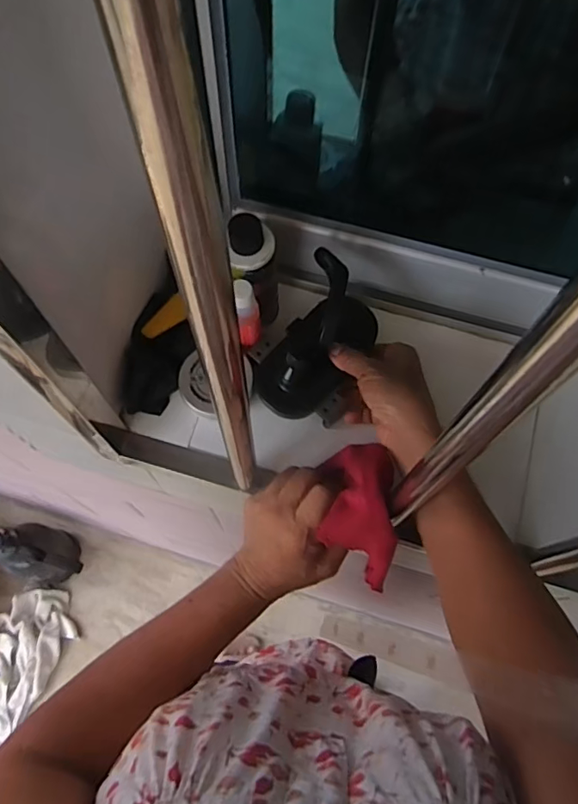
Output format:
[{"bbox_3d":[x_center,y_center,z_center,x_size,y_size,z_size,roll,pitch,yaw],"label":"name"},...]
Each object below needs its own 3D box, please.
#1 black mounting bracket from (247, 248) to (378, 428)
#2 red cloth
[{"bbox_3d":[0.025,-0.068,0.451,0.098,0.082,0.135,24,68,9],"label":"black mounting bracket"},{"bbox_3d":[0.054,0.087,0.403,0.053,0.065,0.102,3,67,0],"label":"red cloth"}]

